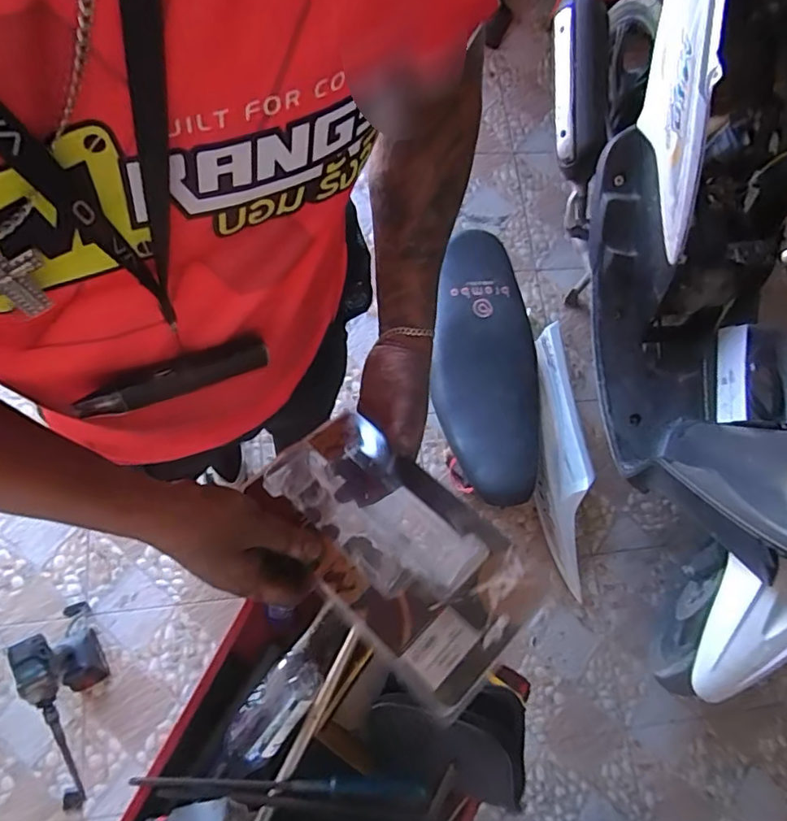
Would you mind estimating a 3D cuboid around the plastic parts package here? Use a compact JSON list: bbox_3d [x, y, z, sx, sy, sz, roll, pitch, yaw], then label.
[{"bbox_3d":[-0.003,0.107,0.446,0.124,0.032,0.234,-37,61,-25],"label":"plastic parts package"}]

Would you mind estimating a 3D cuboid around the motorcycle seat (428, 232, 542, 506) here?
[{"bbox_3d":[0.231,-0.114,1.339,0.253,0.098,0.654,1,75,-6],"label":"motorcycle seat"}]

